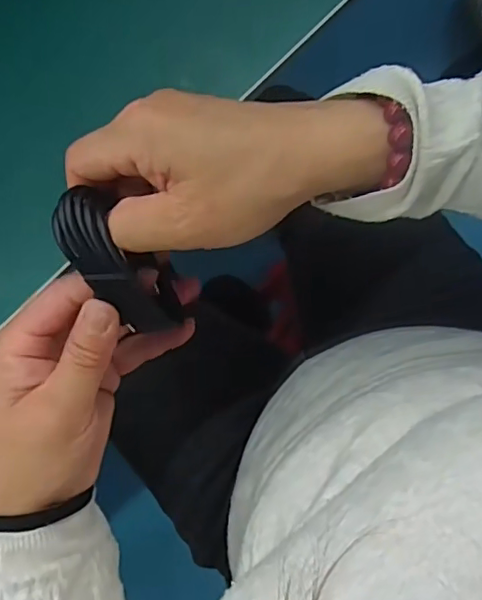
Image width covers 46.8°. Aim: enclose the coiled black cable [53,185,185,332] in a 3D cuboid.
[{"bbox_3d":[-0.053,-0.016,0.249,0.031,0.030,0.072,-38,121,1],"label":"coiled black cable"}]

